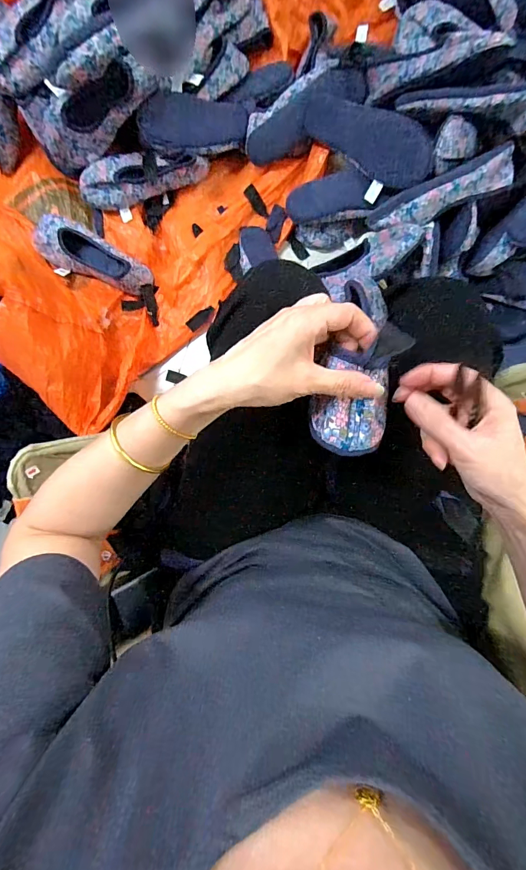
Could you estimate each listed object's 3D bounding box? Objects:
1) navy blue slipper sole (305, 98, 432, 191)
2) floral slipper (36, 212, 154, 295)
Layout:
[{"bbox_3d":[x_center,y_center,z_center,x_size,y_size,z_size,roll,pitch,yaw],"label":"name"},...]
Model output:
[{"bbox_3d":[0.195,-0.546,0.709,0.261,0.039,0.089,45,123,19],"label":"navy blue slipper sole"},{"bbox_3d":[-0.344,-0.363,0.780,0.240,0.065,0.091,24,92,3],"label":"floral slipper"}]

